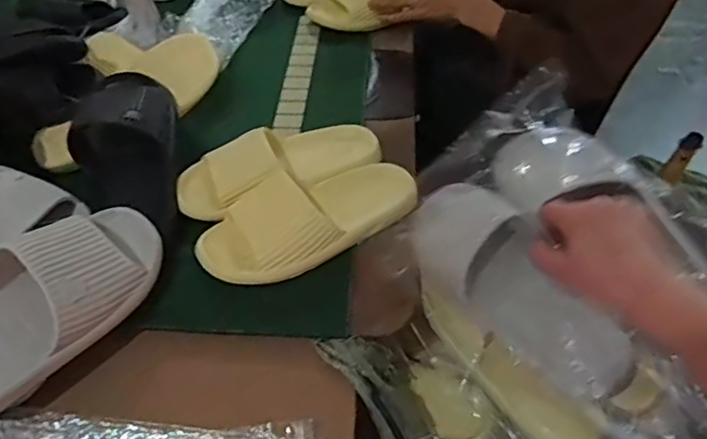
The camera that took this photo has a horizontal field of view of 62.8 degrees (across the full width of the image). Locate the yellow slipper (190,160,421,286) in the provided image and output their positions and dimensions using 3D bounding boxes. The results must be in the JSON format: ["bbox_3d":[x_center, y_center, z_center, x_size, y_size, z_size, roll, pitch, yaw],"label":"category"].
[{"bbox_3d":[-0.043,-0.007,0.645,0.247,0.070,0.111,-22,51,-31],"label":"yellow slipper"}]

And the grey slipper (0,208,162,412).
[{"bbox_3d":[-0.291,0.081,0.526,0.108,0.077,0.275,29,54,21],"label":"grey slipper"}]

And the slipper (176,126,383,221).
[{"bbox_3d":[-0.091,-0.069,0.709,0.253,0.074,0.105,-25,53,-20],"label":"slipper"}]

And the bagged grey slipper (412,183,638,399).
[{"bbox_3d":[0.144,0.054,0.534,0.081,0.072,0.246,-31,57,-21],"label":"bagged grey slipper"}]

